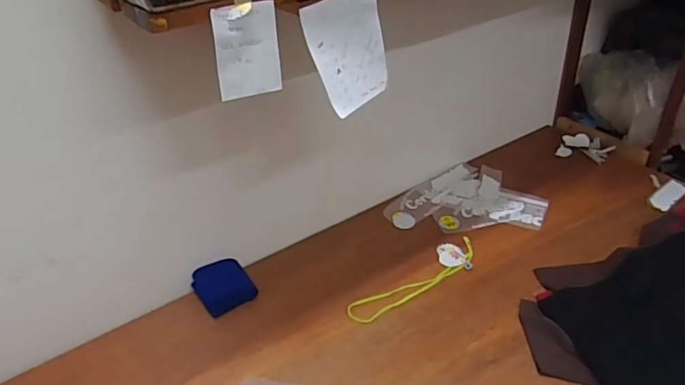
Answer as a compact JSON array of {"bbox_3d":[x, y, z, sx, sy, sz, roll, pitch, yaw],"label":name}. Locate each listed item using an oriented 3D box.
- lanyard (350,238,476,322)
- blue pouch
[{"bbox_3d":[0.169,0.188,1.089,0.352,0.006,0.088,-27,42,-28],"label":"lanyard"},{"bbox_3d":[-0.258,0.198,1.088,0.116,0.048,0.111,-27,42,-28],"label":"blue pouch"}]

